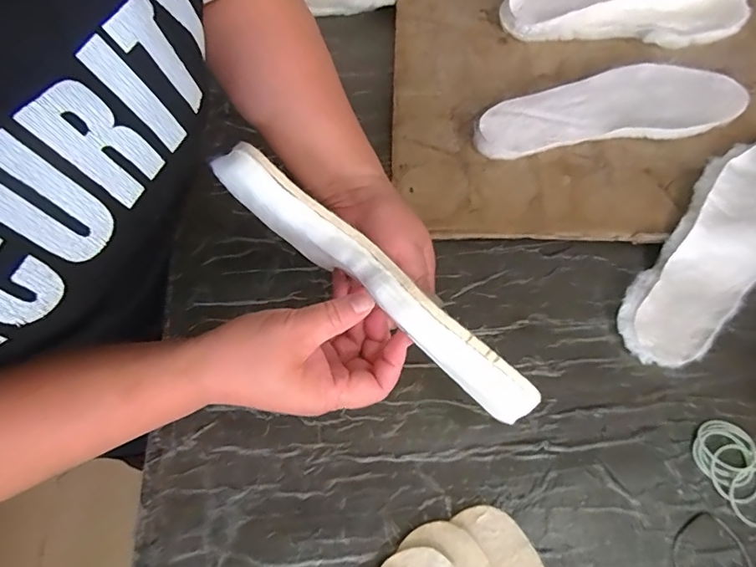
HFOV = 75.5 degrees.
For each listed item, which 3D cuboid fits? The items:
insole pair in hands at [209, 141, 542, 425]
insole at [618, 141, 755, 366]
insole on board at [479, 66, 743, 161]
[{"bbox_3d":[-0.011,-0.002,0.343,0.272,0.065,0.026,40,70,15],"label":"insole pair in hands"},{"bbox_3d":[0.323,-0.041,0.454,0.279,0.042,0.105,-37,66,-16],"label":"insole"},{"bbox_3d":[0.241,-0.189,0.529,0.277,0.026,0.098,-7,62,-1],"label":"insole on board"}]

